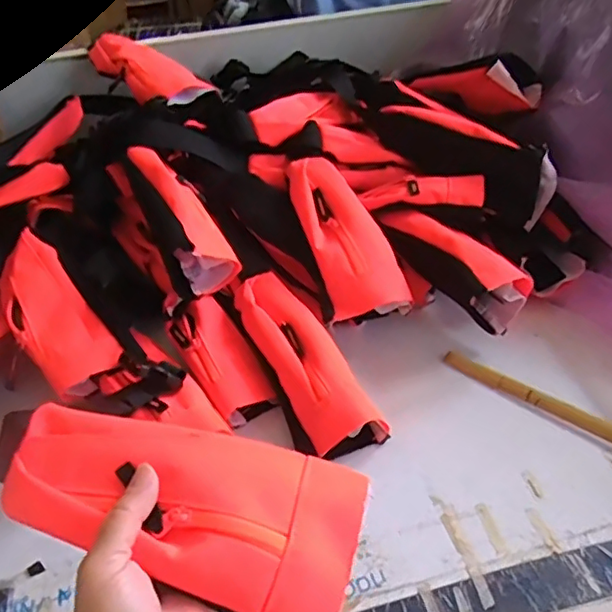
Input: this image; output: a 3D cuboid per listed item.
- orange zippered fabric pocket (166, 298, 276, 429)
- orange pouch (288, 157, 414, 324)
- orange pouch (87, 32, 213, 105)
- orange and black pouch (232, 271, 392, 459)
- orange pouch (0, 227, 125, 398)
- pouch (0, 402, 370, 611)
[{"bbox_3d":[-0.090,0.055,0.632,0.079,0.048,0.158,-25,47,-21],"label":"orange zippered fabric pocket"},{"bbox_3d":[0.039,-0.086,0.660,0.086,0.034,0.217,-18,65,-14],"label":"orange pouch"},{"bbox_3d":[-0.222,-0.334,0.810,0.101,0.047,0.214,-34,50,-28],"label":"orange pouch"},{"bbox_3d":[-0.008,0.058,0.606,0.077,0.076,0.224,-22,46,-18],"label":"orange and black pouch"},{"bbox_3d":[-0.274,0.004,0.623,0.081,0.036,0.215,-27,63,-22],"label":"orange pouch"},{"bbox_3d":[-0.085,0.113,0.357,0.237,0.041,0.101,16,47,12],"label":"pouch"}]

